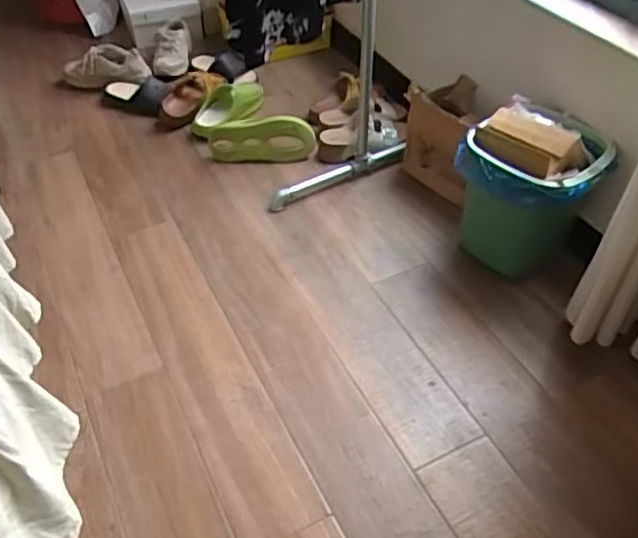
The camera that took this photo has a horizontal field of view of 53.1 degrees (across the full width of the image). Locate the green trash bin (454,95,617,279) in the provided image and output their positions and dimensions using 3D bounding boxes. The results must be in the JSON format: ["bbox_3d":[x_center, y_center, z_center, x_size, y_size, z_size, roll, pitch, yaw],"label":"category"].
[{"bbox_3d":[0.427,-0.148,1.307,0.237,0.300,0.233,1,48,-1],"label":"green trash bin"}]

